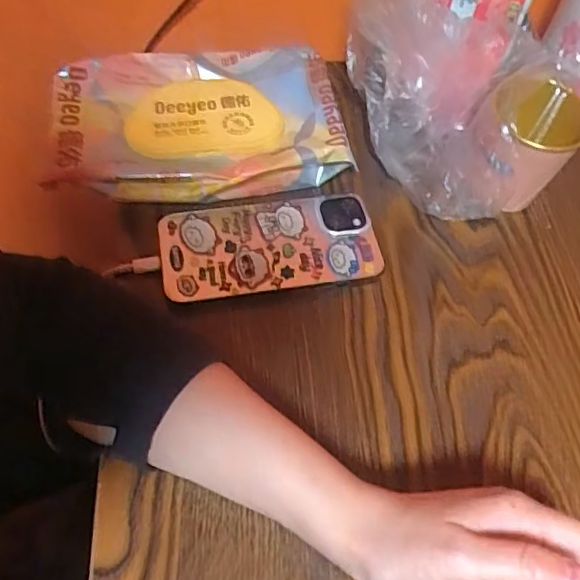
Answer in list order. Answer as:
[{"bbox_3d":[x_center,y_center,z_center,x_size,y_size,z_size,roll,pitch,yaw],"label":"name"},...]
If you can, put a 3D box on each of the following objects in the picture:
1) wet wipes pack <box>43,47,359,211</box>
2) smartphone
[{"bbox_3d":[-0.068,-0.124,0.430,0.208,0.047,0.136,-7,59,-5],"label":"wet wipes pack"},{"bbox_3d":[-0.014,-0.029,0.399,0.147,0.018,0.073,-9,59,-7],"label":"smartphone"}]

